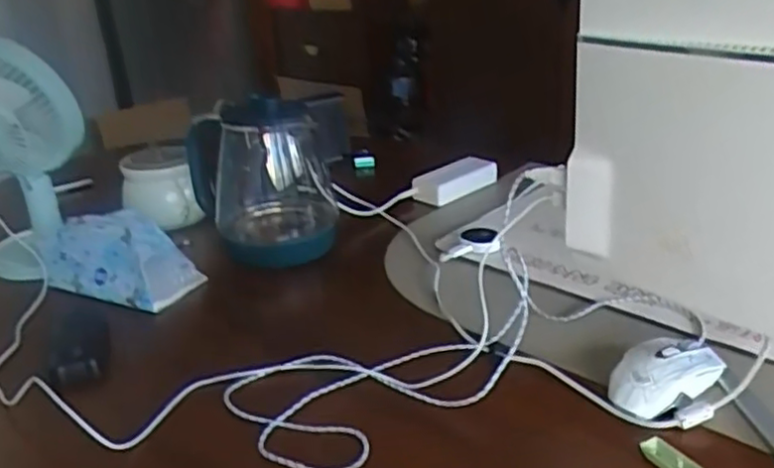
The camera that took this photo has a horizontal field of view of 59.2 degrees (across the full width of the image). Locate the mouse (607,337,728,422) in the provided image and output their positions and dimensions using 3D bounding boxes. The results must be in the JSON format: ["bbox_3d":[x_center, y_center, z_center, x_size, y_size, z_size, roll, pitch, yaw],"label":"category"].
[{"bbox_3d":[0.238,0.120,0.585,0.110,0.038,0.062,-19,29,-30],"label":"mouse"}]

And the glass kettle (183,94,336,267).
[{"bbox_3d":[-0.155,-0.069,0.853,0.171,0.185,0.155,-8,25,-9],"label":"glass kettle"}]

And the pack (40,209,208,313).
[{"bbox_3d":[-0.320,0.021,0.801,0.174,0.087,0.074,7,27,23],"label":"pack"}]

